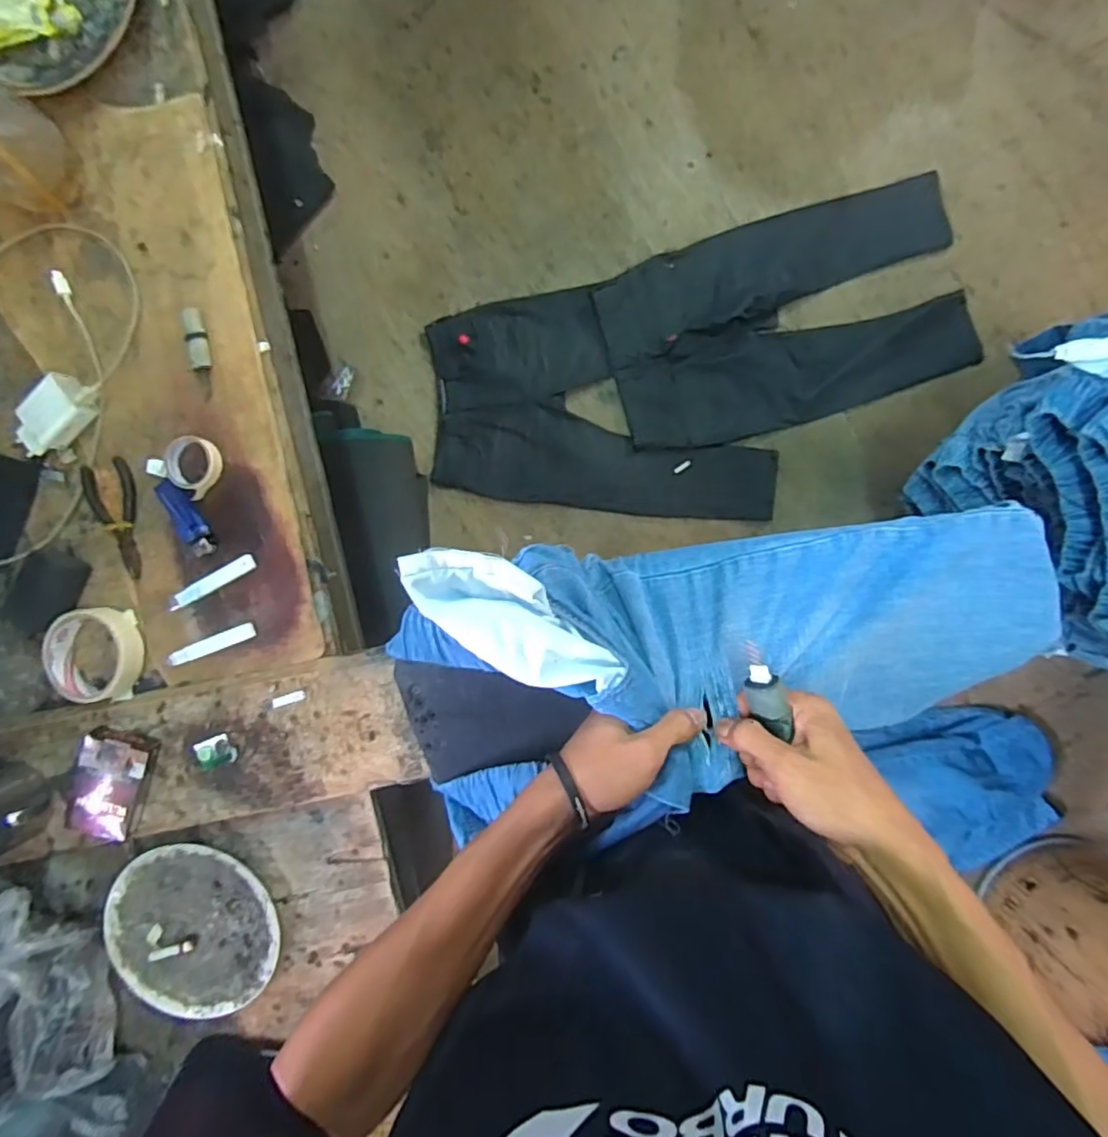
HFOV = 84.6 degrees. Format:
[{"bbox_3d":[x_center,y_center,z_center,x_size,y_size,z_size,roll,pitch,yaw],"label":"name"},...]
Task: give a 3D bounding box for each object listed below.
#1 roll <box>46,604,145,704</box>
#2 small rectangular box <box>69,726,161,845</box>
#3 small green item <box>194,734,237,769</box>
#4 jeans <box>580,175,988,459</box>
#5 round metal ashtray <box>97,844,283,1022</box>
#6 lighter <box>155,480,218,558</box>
[{"bbox_3d":[-0.446,0.084,0.593,0.087,0.030,0.087,0,95,5],"label":"roll"},{"bbox_3d":[-0.422,0.209,0.583,0.061,0.025,0.111,17,94,3],"label":"small rectangular box"},{"bbox_3d":[-0.323,0.176,0.581,0.038,0.006,0.028,-16,91,5],"label":"small green item"},{"bbox_3d":[0.498,-0.538,1.315,0.747,0.043,0.435,-16,93,6],"label":"jeans"},{"bbox_3d":[-0.354,0.353,0.597,0.172,0.017,0.158,0,93,4],"label":"round metal ashtray"},{"bbox_3d":[-0.353,-0.049,0.585,0.031,0.013,0.078,-32,90,5],"label":"lighter"}]

